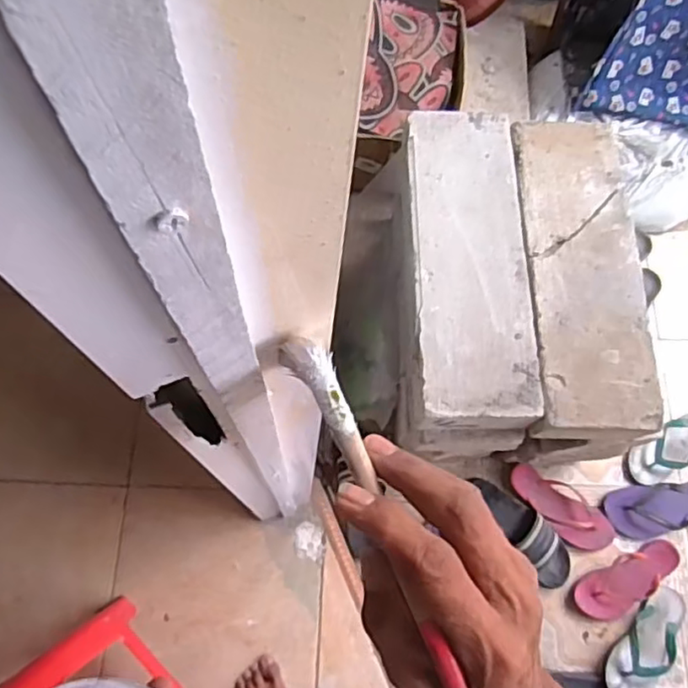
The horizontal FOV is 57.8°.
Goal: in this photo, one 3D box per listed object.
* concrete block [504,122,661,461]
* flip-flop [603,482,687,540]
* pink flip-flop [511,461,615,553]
[{"bbox_3d":[0.414,-0.082,1.259,0.201,0.408,0.623,1,76,-1],"label":"concrete block"},{"bbox_3d":[0.686,0.351,1.325,0.272,0.048,0.106,-5,73,-5],"label":"flip-flop"},{"bbox_3d":[0.456,0.347,1.322,0.231,0.034,0.093,38,78,7],"label":"pink flip-flop"}]

